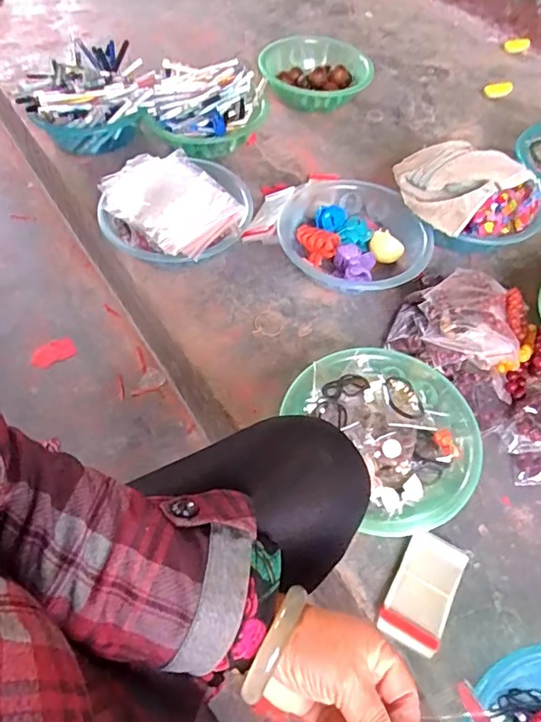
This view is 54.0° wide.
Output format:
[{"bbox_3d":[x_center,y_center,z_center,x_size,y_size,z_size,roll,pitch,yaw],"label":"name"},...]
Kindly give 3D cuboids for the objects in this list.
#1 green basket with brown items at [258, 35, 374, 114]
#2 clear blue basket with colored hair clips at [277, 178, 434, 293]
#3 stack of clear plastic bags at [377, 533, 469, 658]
[{"bbox_3d":[0.092,-0.608,1.132,0.227,0.092,0.197,-11,57,-11],"label":"green basket with brown items"},{"bbox_3d":[0.128,-0.198,0.863,0.224,0.072,0.253,-18,59,-15],"label":"clear blue basket with colored hair clips"},{"bbox_3d":[0.172,0.256,0.598,0.066,0.011,0.126,27,58,15],"label":"stack of clear plastic bags"}]

